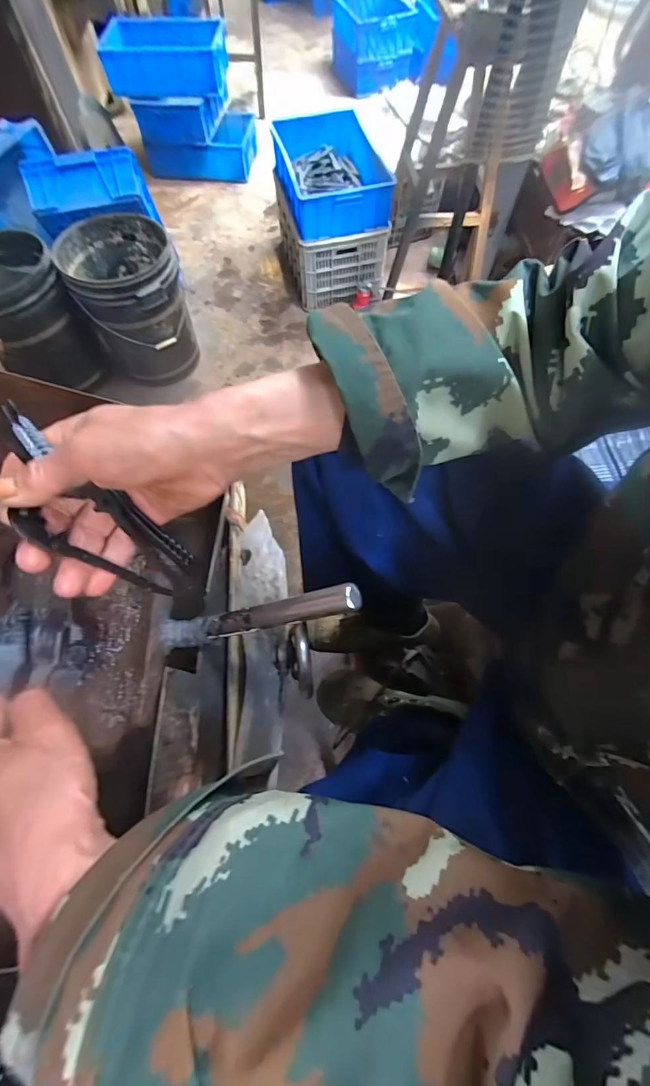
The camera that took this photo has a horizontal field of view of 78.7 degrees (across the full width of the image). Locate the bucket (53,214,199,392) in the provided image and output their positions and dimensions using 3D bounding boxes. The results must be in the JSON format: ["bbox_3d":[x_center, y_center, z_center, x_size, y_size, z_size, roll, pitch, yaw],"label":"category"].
[{"bbox_3d":[-0.682,-0.853,1.467,0.348,0.434,0.382,-21,68,-9],"label":"bucket"}]

